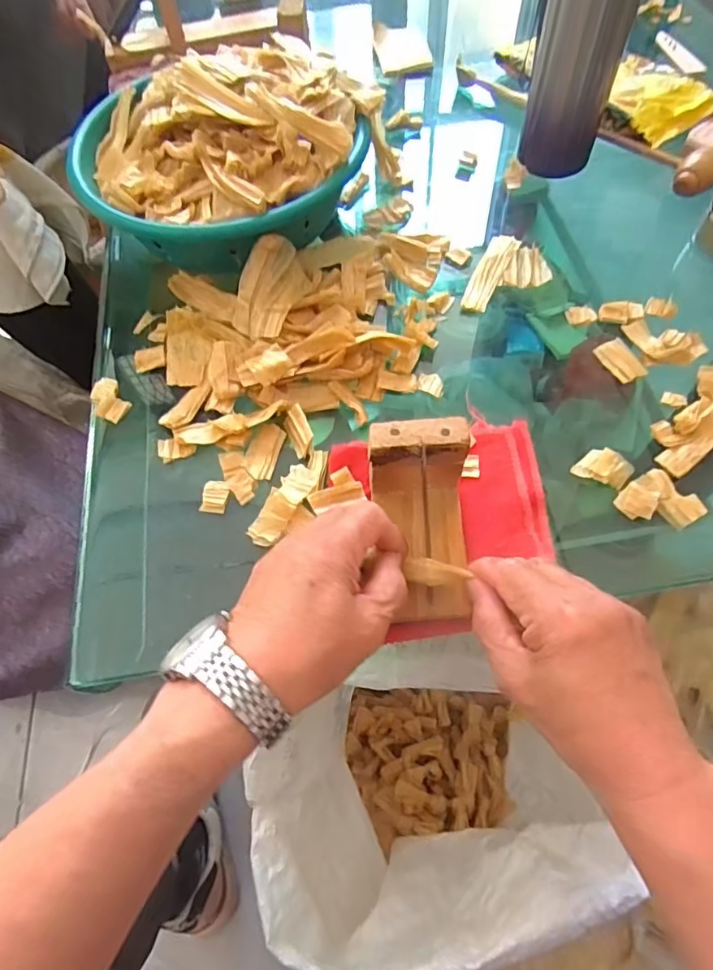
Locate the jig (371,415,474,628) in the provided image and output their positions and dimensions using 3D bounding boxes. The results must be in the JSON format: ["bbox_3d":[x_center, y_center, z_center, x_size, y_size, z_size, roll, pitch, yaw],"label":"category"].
[{"bbox_3d":[0.040,0.023,0.330,0.061,0.069,0.103,-1,63,3],"label":"jig"}]

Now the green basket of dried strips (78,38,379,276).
[{"bbox_3d":[-0.117,-0.298,0.496,0.265,0.111,0.236,-12,63,-3],"label":"green basket of dried strips"}]

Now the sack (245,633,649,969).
[{"bbox_3d":[0.043,0.285,0.504,0.252,0.286,0.252,-16,63,-5],"label":"sack"}]

